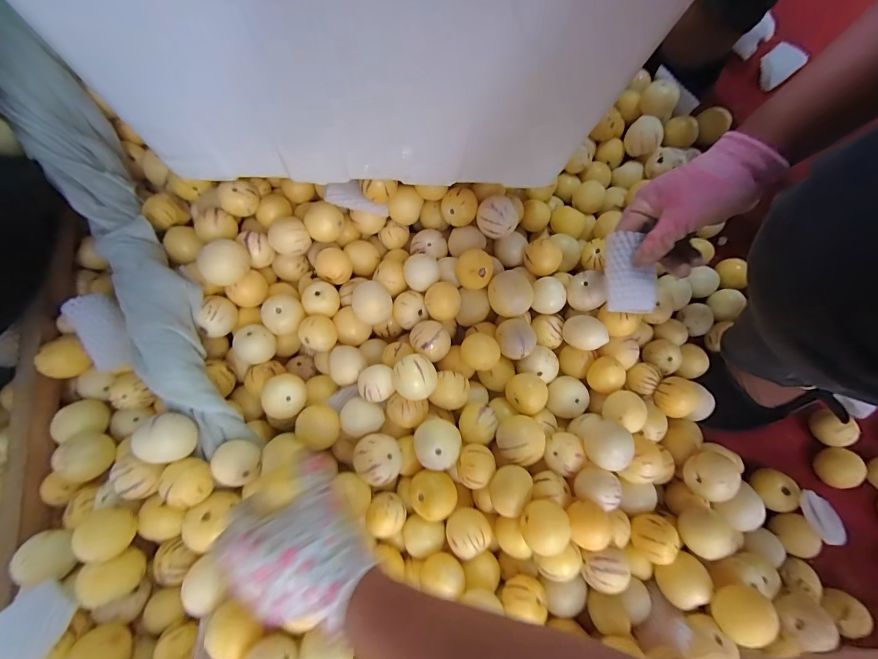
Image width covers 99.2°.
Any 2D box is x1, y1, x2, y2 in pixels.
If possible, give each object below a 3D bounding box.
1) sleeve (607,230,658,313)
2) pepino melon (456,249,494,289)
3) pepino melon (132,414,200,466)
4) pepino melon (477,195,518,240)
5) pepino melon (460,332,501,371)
[{"bbox_3d":[0.194,-0.057,0.377,0.044,0.005,0.079,-2,98,18],"label":"sleeve"},{"bbox_3d":[0.044,-0.074,0.476,0.044,0.044,0.045,0,77,0],"label":"pepino melon"},{"bbox_3d":[-0.281,0.113,0.389,0.043,0.044,0.047,-11,78,-2],"label":"pepino melon"},{"bbox_3d":[0.075,-0.146,0.490,0.052,0.052,0.053,-27,79,-5],"label":"pepino melon"},{"bbox_3d":[0.051,0.027,0.454,0.044,0.036,0.044,-34,79,-7],"label":"pepino melon"}]

